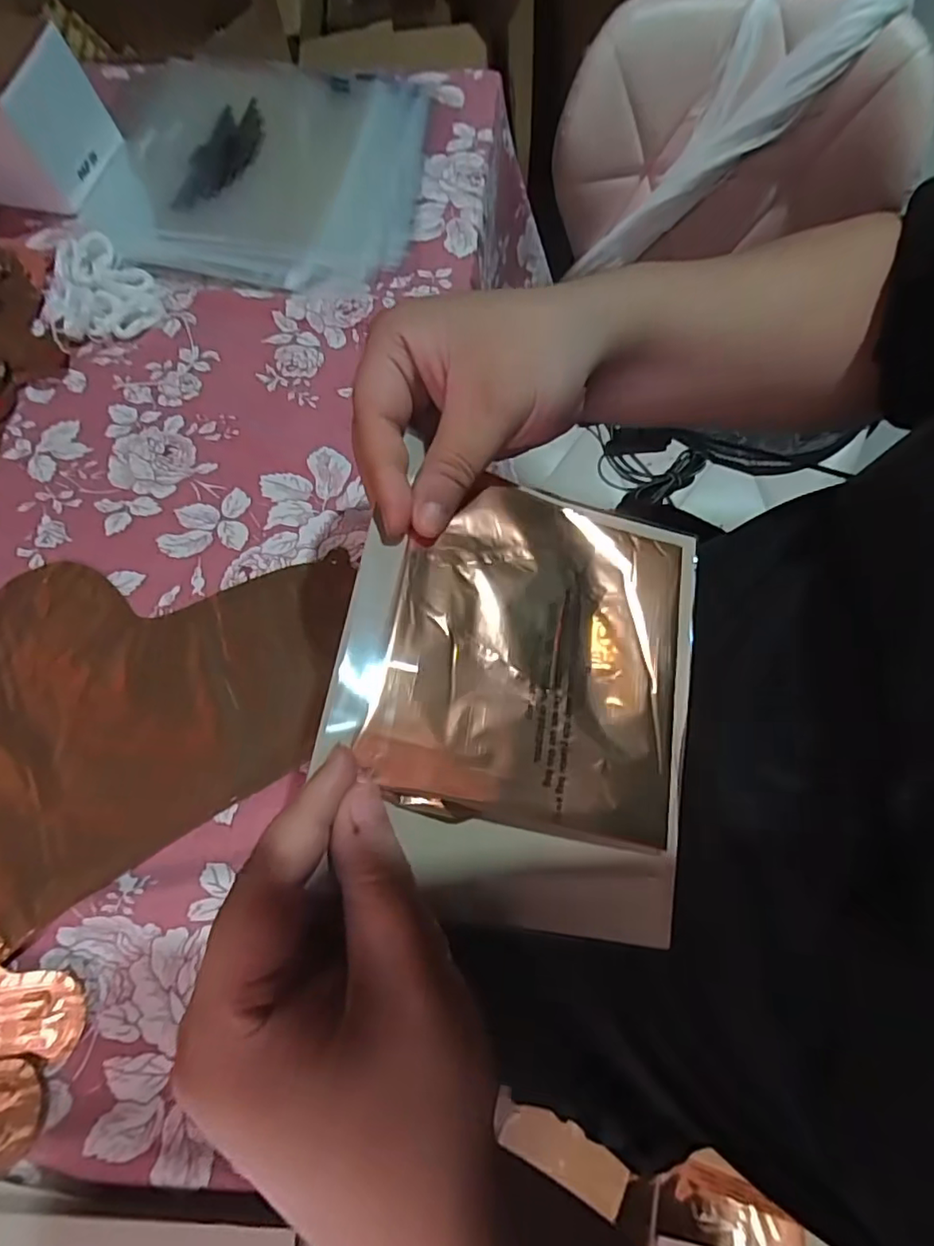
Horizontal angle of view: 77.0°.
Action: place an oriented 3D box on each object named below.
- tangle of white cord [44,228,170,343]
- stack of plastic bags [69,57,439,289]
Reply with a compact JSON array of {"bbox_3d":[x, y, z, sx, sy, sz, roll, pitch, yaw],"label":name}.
[{"bbox_3d":[-0.277,-0.244,0.434,0.095,0.018,0.074,37,76,14],"label":"tangle of white cord"},{"bbox_3d":[-0.173,-0.366,0.468,0.261,0.032,0.225,9,71,5],"label":"stack of plastic bags"}]

